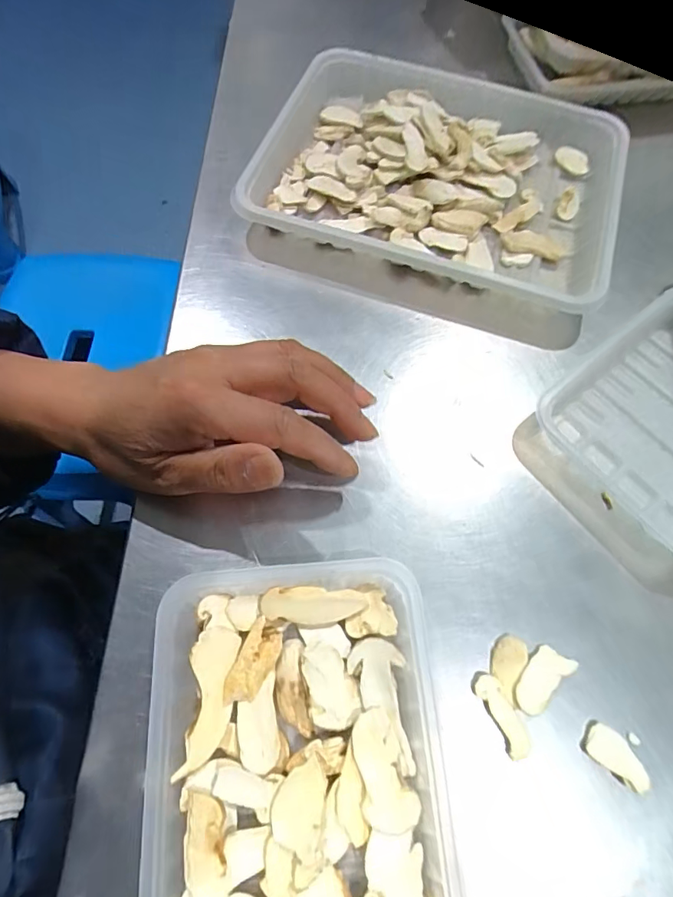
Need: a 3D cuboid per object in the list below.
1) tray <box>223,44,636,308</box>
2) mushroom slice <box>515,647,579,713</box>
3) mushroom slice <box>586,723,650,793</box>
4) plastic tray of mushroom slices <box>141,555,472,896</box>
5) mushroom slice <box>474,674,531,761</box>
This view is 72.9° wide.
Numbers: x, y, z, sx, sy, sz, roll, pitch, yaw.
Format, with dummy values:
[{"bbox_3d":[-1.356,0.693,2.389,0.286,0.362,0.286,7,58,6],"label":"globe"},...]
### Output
[{"bbox_3d":[0.076,-0.209,0.346,0.272,0.033,0.205,20,68,7],"label":"tray"},{"bbox_3d":[0.102,0.115,0.228,0.035,0.005,0.018,-37,73,-16],"label":"mushroom slice"},{"bbox_3d":[0.134,0.147,0.217,0.030,0.005,0.016,34,70,12],"label":"mushroom slice"},{"bbox_3d":[-0.016,0.138,0.205,0.130,0.024,0.164,-5,67,-4],"label":"plastic tray of mushroom slices"},{"bbox_3d":[0.082,0.130,0.220,0.013,0.006,0.039,-25,70,-12],"label":"mushroom slice"}]

